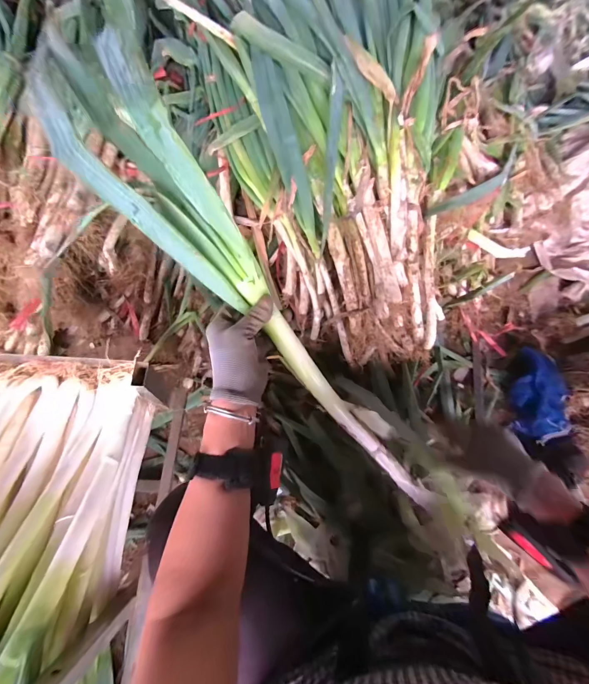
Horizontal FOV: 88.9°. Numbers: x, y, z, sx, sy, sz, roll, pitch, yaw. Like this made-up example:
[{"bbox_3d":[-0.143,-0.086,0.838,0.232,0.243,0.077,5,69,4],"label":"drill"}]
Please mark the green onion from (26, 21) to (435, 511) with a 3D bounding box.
[{"bbox_3d":[-0.019,-0.007,0.368,0.090,0.081,0.670,-44,110,-16],"label":"green onion"}]

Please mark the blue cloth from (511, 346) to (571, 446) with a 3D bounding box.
[{"bbox_3d":[0.619,0.137,0.749,0.115,0.052,0.235,18,70,5],"label":"blue cloth"}]

